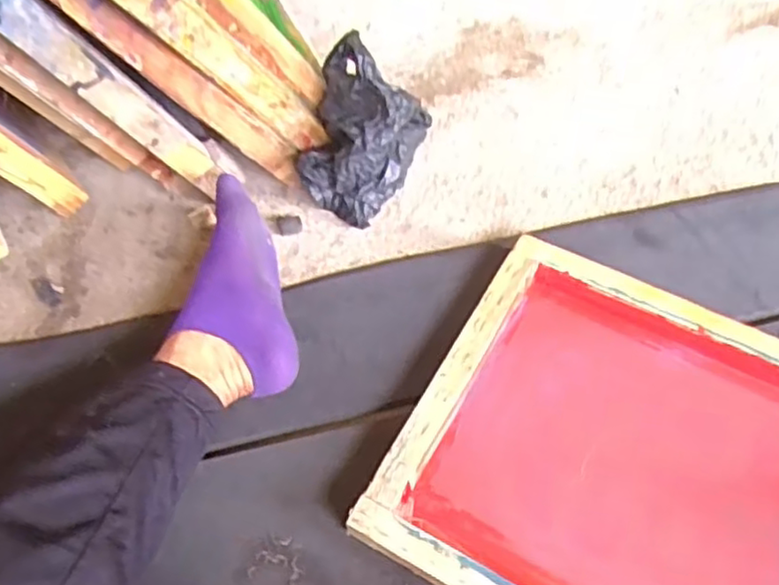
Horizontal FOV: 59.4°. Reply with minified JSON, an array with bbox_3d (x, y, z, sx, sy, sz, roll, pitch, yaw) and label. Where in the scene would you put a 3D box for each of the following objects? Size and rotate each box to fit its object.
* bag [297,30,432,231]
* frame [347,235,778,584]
[{"bbox_3d":[-0.030,-0.184,0.784,0.117,0.165,0.161,9,59,10],"label":"bag"},{"bbox_3d":[0.243,0.171,0.597,0.443,0.056,0.338,25,63,18],"label":"frame"}]

